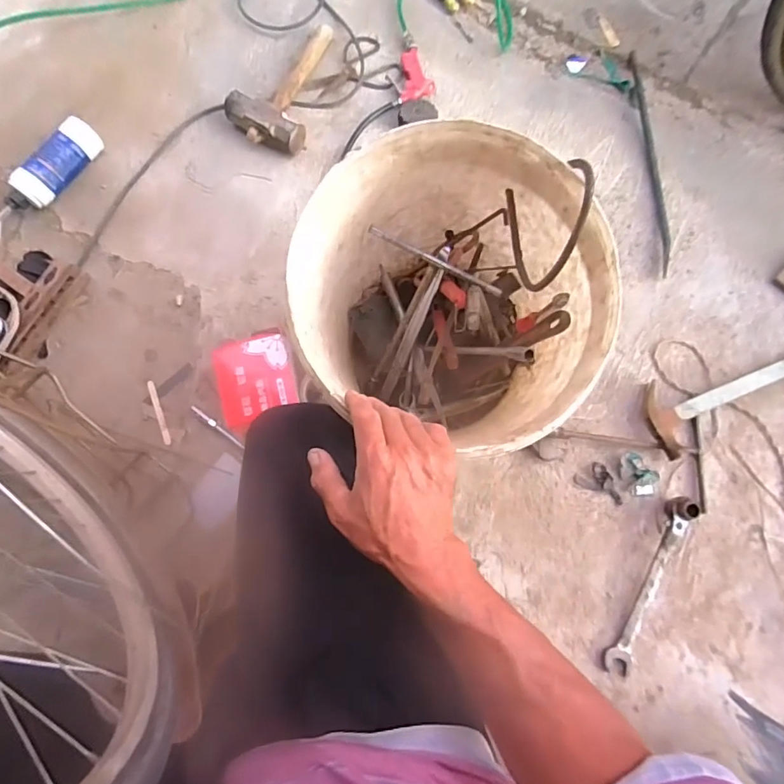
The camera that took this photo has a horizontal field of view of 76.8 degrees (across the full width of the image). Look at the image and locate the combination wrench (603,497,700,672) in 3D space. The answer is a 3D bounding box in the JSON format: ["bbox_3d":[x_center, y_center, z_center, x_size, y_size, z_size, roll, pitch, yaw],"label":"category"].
[{"bbox_3d":[0.393,0.287,0.743,0.045,0.025,0.277,27,84,4],"label":"combination wrench"}]

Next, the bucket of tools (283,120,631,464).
[{"bbox_3d":[0.061,-0.090,0.607,0.290,0.322,0.281,13,84,2],"label":"bucket of tools"}]

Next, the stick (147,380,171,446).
[{"bbox_3d":[-0.374,0.033,0.792,0.011,0.008,0.108,-20,83,-1],"label":"stick"}]

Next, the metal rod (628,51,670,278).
[{"bbox_3d":[0.515,-0.473,0.983,0.023,0.015,0.545,2,70,1],"label":"metal rod"}]

